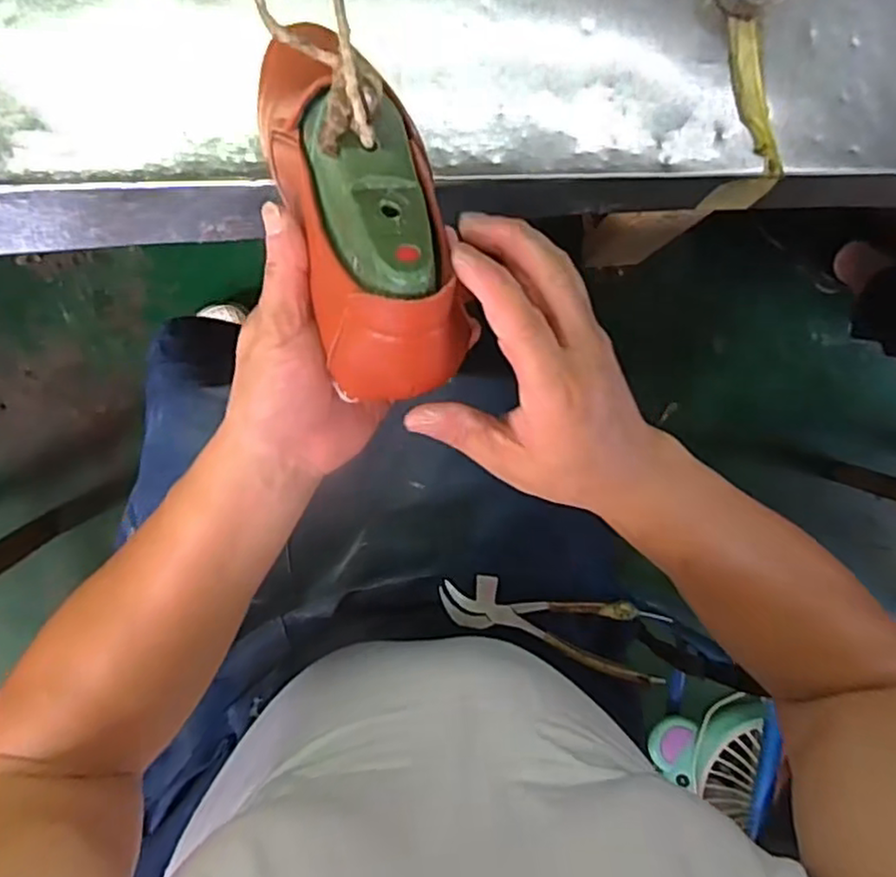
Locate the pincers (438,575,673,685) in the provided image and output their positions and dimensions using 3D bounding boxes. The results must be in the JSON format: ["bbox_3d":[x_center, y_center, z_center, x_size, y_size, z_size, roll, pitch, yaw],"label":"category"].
[{"bbox_3d":[0.090,0.154,0.574,0.191,0.032,0.056,16,88,-7],"label":"pincers"}]

